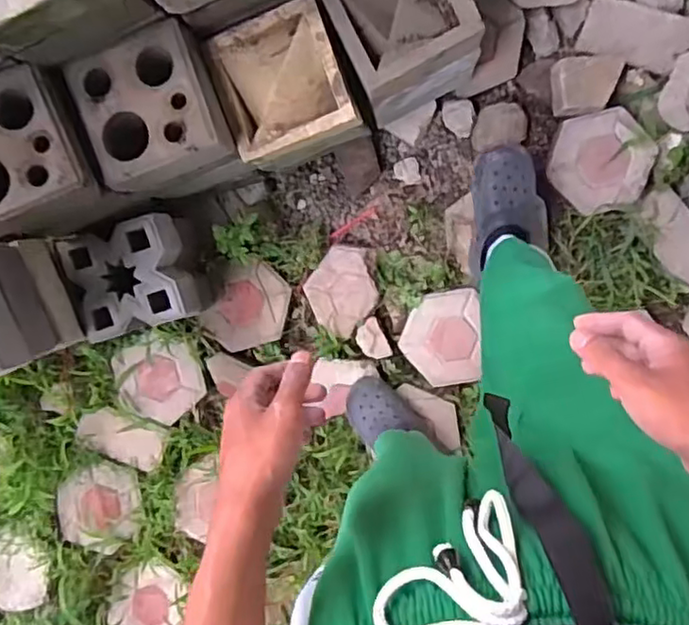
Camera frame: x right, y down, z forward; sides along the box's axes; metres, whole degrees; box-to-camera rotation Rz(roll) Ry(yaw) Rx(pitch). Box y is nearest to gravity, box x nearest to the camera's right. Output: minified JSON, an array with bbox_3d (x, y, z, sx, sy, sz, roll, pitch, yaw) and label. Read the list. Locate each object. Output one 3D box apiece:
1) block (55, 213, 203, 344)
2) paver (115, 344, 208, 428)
[{"bbox_3d":[-0.401,-0.062,1.197,0.206,0.091,0.200,-15,93,5],"label":"block"},{"bbox_3d":[-0.403,0.154,1.369,0.182,0.044,0.177,-14,93,5],"label":"paver"}]

